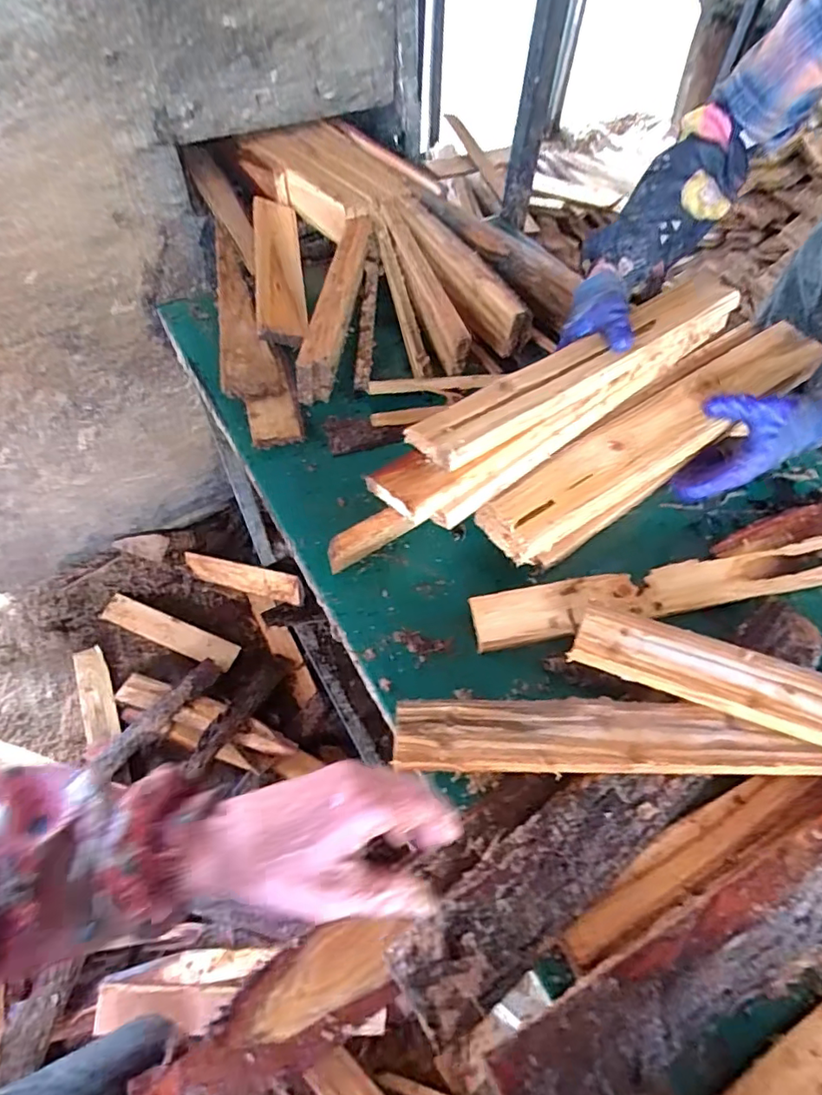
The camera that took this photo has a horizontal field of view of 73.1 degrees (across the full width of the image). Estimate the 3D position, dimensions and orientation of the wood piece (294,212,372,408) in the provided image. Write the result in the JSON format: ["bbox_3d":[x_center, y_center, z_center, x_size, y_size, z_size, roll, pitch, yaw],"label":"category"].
[{"bbox_3d":[-0.105,-0.361,0.814,0.039,0.070,0.383,8,55,0],"label":"wood piece"}]

